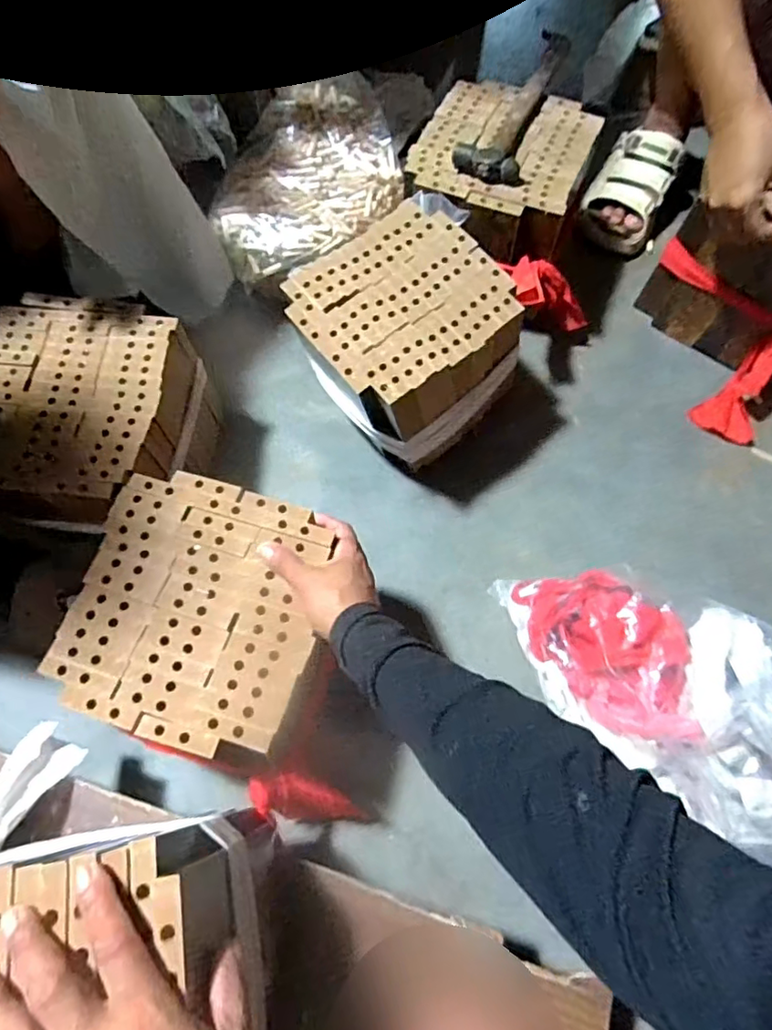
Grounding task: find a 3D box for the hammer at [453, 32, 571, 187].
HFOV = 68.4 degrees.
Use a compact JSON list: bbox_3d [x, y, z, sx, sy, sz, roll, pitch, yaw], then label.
[{"bbox_3d":[0.153,-0.498,0.690,0.080,0.036,0.248,19,68,7],"label":"hammer"}]

